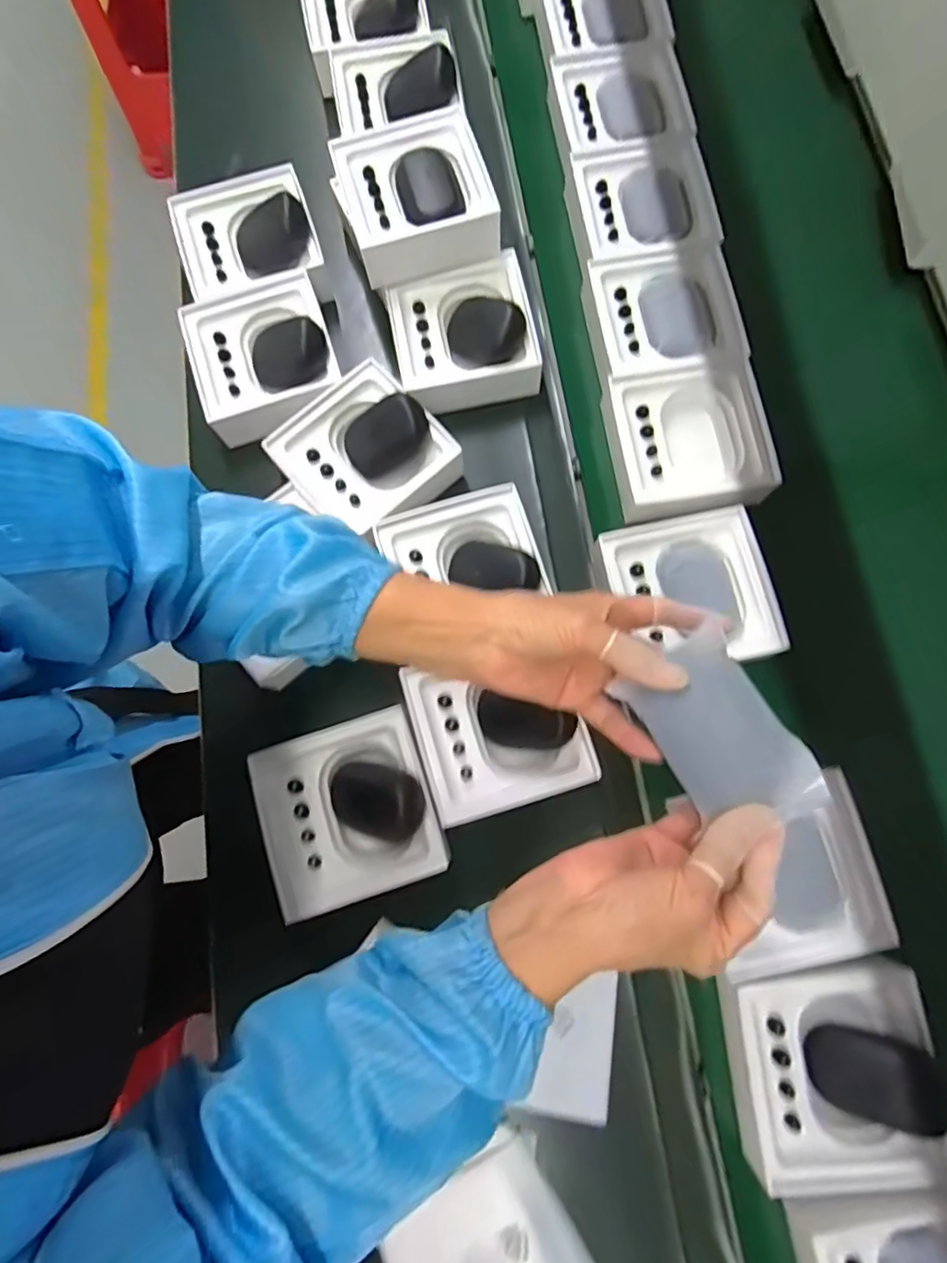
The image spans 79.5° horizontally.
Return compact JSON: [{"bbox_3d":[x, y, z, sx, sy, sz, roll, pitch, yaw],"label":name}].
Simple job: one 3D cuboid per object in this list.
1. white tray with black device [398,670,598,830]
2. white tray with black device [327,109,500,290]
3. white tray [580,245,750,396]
[{"bbox_3d":[0.021,0.080,0.480,0.137,0.044,0.133,-17,77,-3],"label":"white tray with black device"},{"bbox_3d":[-0.053,-0.429,0.569,0.147,0.054,0.158,-16,77,-2],"label":"white tray with black device"},{"bbox_3d":[0.192,-0.316,0.578,0.150,0.033,0.137,-7,77,0],"label":"white tray"}]

